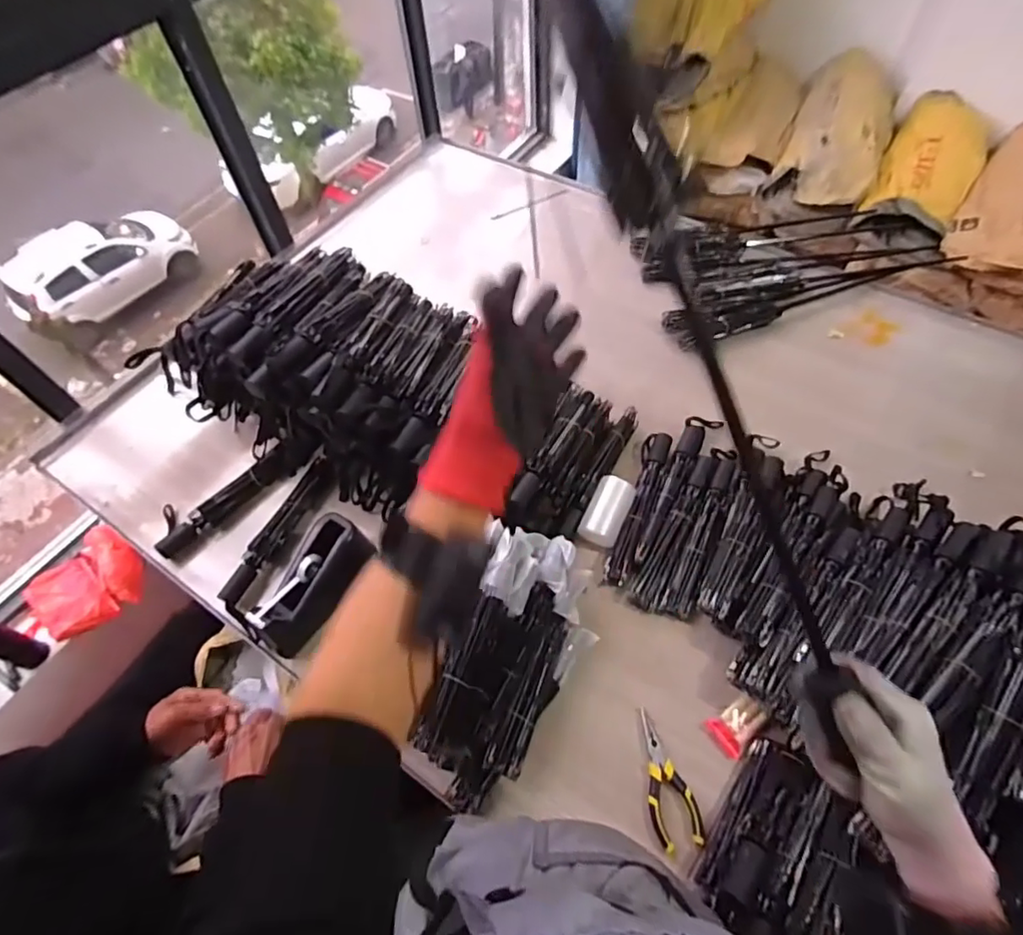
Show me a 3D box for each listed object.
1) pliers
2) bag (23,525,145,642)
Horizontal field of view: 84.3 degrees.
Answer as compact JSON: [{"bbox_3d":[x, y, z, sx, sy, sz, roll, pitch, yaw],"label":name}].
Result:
[{"bbox_3d":[0.191,0.395,0.721,0.058,0.009,0.154,-14,59,-6],"label":"pliers"},{"bbox_3d":[-1.010,0.274,1.312,0.207,0.090,0.267,30,65,19],"label":"bag"}]

